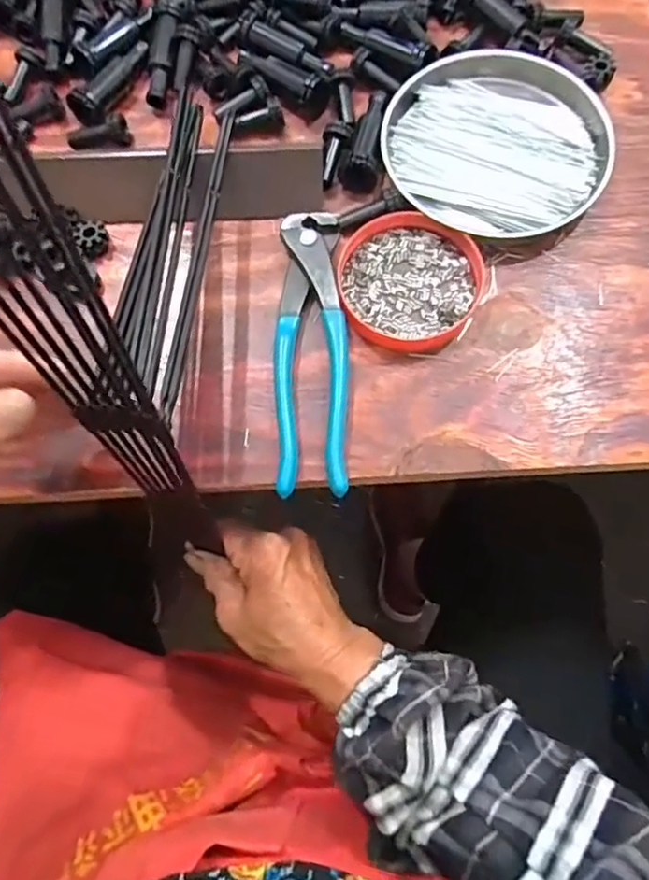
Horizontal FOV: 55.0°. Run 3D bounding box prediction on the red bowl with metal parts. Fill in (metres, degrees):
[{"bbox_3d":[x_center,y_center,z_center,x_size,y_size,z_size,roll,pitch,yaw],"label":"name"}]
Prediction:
[{"bbox_3d":[0.046,-0.090,0.355,0.080,0.014,0.076,-1,73,2],"label":"red bowl with metal parts"}]

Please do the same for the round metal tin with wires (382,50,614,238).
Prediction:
[{"bbox_3d":[0.103,-0.179,0.376,0.130,0.019,0.118,27,76,10],"label":"round metal tin with wires"}]

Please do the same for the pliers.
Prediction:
[{"bbox_3d":[-0.007,-0.051,0.345,0.039,0.018,0.163,0,73,2],"label":"pliers"}]

